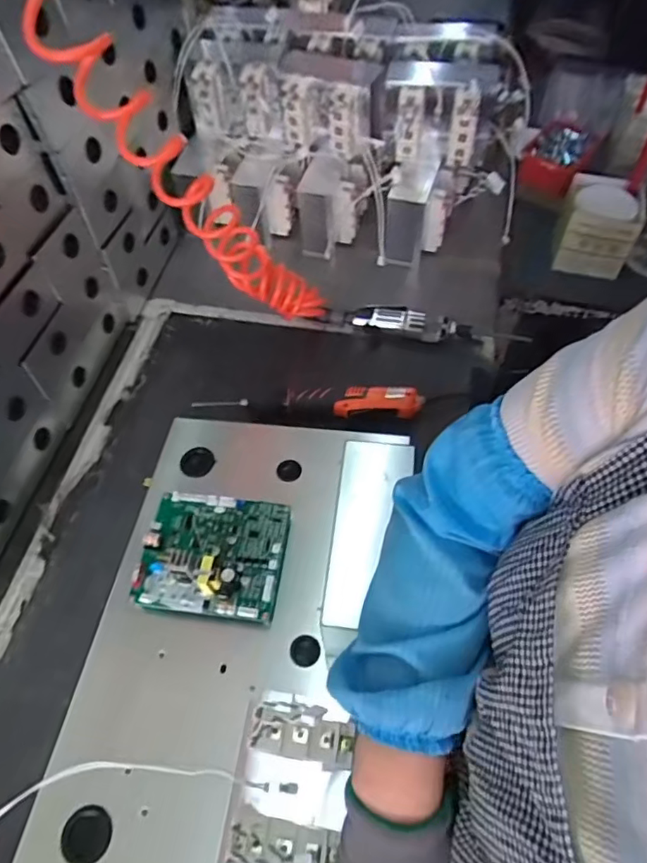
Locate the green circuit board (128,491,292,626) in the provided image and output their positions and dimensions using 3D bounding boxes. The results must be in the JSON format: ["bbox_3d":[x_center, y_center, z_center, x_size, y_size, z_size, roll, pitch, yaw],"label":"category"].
[{"bbox_3d":[-0.118,0.122,0.582,0.149,0.039,0.131,7,58,6],"label":"green circuit board"}]

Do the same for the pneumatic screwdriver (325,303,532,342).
[{"bbox_3d":[0.154,-0.162,0.840,0.305,0.046,0.033,7,58,6],"label":"pneumatic screwdriver"}]

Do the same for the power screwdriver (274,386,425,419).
[{"bbox_3d":[0.034,-0.040,0.763,0.196,0.031,0.041,1,57,3],"label":"power screwdriver"}]

